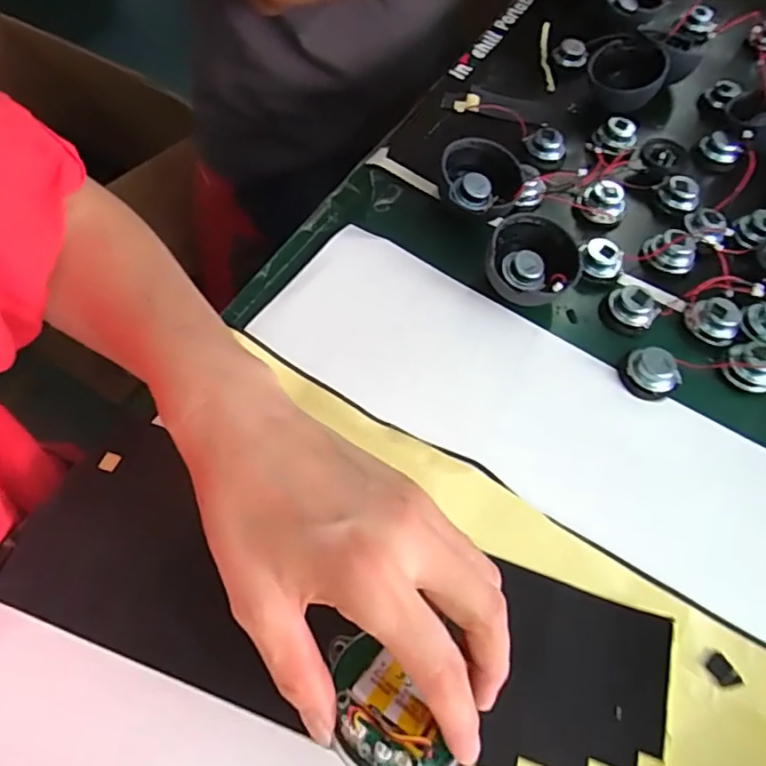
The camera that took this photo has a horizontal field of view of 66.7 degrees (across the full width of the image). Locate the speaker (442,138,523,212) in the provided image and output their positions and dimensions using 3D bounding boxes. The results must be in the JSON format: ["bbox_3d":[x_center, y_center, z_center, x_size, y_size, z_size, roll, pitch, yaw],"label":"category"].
[{"bbox_3d":[0.071,-0.146,0.422,0.058,0.035,0.052,13,59,3],"label":"speaker"}]

